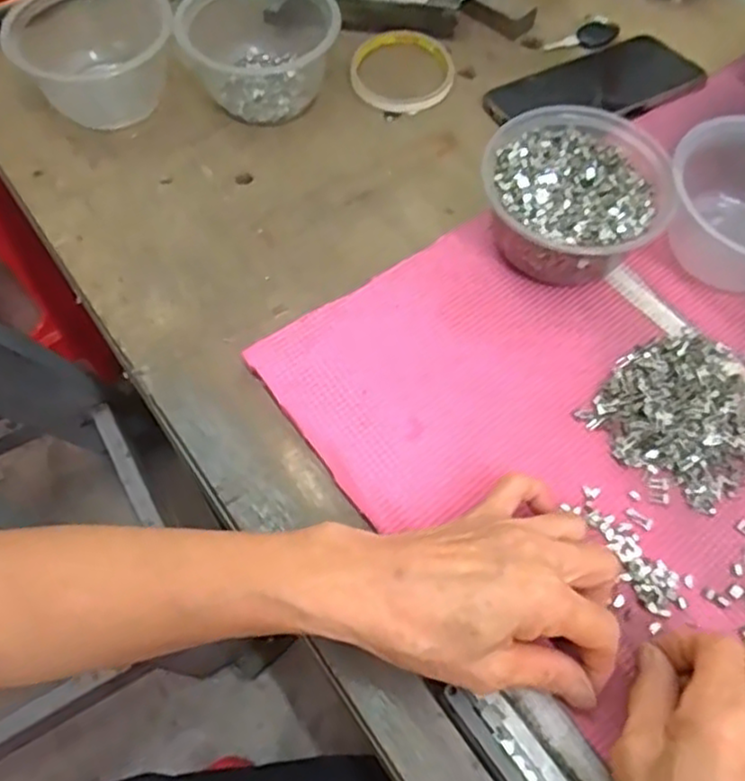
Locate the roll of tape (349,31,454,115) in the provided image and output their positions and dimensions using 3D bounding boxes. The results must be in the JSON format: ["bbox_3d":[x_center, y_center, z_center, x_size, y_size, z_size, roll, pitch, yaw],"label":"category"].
[{"bbox_3d":[0.025,-0.259,0.571,0.082,0.009,0.090,1,61,-1],"label":"roll of tape"}]

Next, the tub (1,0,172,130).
[{"bbox_3d":[-0.207,-0.254,0.528,0.113,0.057,0.120,1,61,-1],"label":"tub"}]

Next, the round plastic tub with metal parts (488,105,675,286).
[{"bbox_3d":[0.129,-0.122,0.453,0.109,0.059,0.110,1,61,-1],"label":"round plastic tub with metal parts"}]

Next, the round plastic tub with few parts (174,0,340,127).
[{"bbox_3d":[-0.086,-0.272,0.542,0.115,0.060,0.128,-9,62,-6],"label":"round plastic tub with few parts"}]

